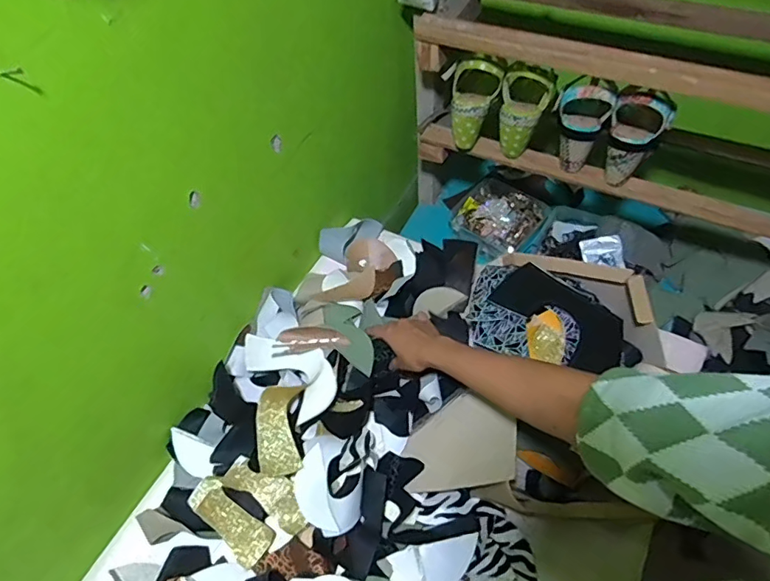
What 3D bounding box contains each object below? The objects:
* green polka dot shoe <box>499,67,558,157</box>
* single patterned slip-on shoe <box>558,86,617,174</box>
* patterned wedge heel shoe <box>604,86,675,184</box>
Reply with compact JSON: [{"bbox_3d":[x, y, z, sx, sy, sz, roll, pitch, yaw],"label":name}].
[{"bbox_3d":[0.223,-0.290,0.810,0.080,0.130,0.081,12,56,12],"label":"green polka dot shoe"},{"bbox_3d":[0.298,-0.244,0.773,0.079,0.128,0.076,17,57,15],"label":"single patterned slip-on shoe"},{"bbox_3d":[0.374,-0.233,0.755,0.081,0.138,0.075,21,59,18],"label":"patterned wedge heel shoe"}]

